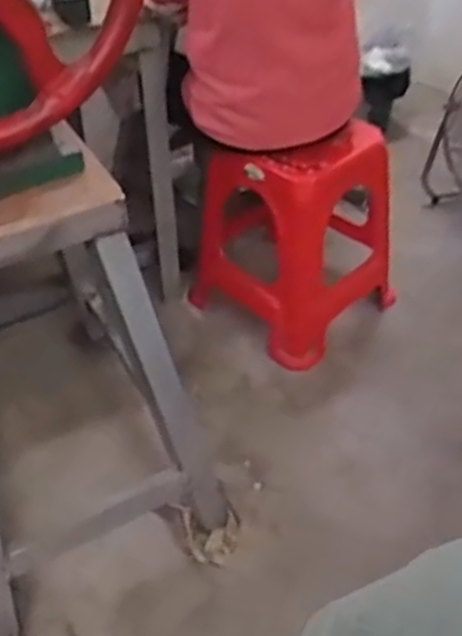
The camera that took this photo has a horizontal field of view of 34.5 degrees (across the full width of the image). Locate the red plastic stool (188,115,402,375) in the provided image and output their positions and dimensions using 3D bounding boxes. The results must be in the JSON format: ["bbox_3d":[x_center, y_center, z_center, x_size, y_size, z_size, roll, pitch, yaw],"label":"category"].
[{"bbox_3d":[0.153,-0.231,1.782,0.406,0.475,0.452,-27,48,-27],"label":"red plastic stool"}]

